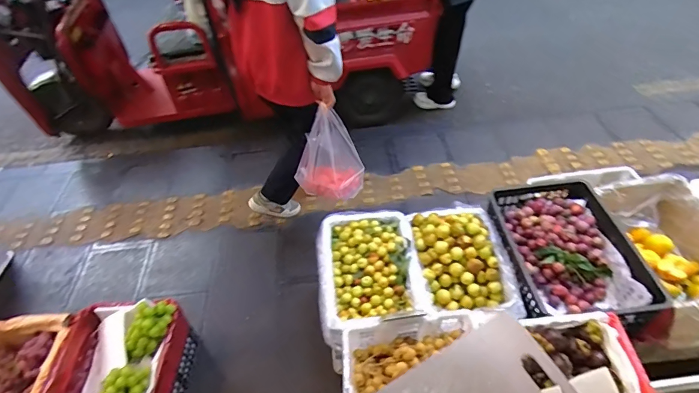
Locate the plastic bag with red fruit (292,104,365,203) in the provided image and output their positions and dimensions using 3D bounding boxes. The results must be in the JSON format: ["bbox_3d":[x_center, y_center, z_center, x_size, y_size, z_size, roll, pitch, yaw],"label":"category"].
[{"bbox_3d":[-0.082,-0.140,1.573,0.238,0.303,0.199,-20,49,-11],"label":"plastic bag with red fruit"}]

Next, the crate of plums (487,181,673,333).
[{"bbox_3d":[0.687,0.161,1.301,0.381,0.114,0.525,-4,48,3],"label":"crate of plums"}]

